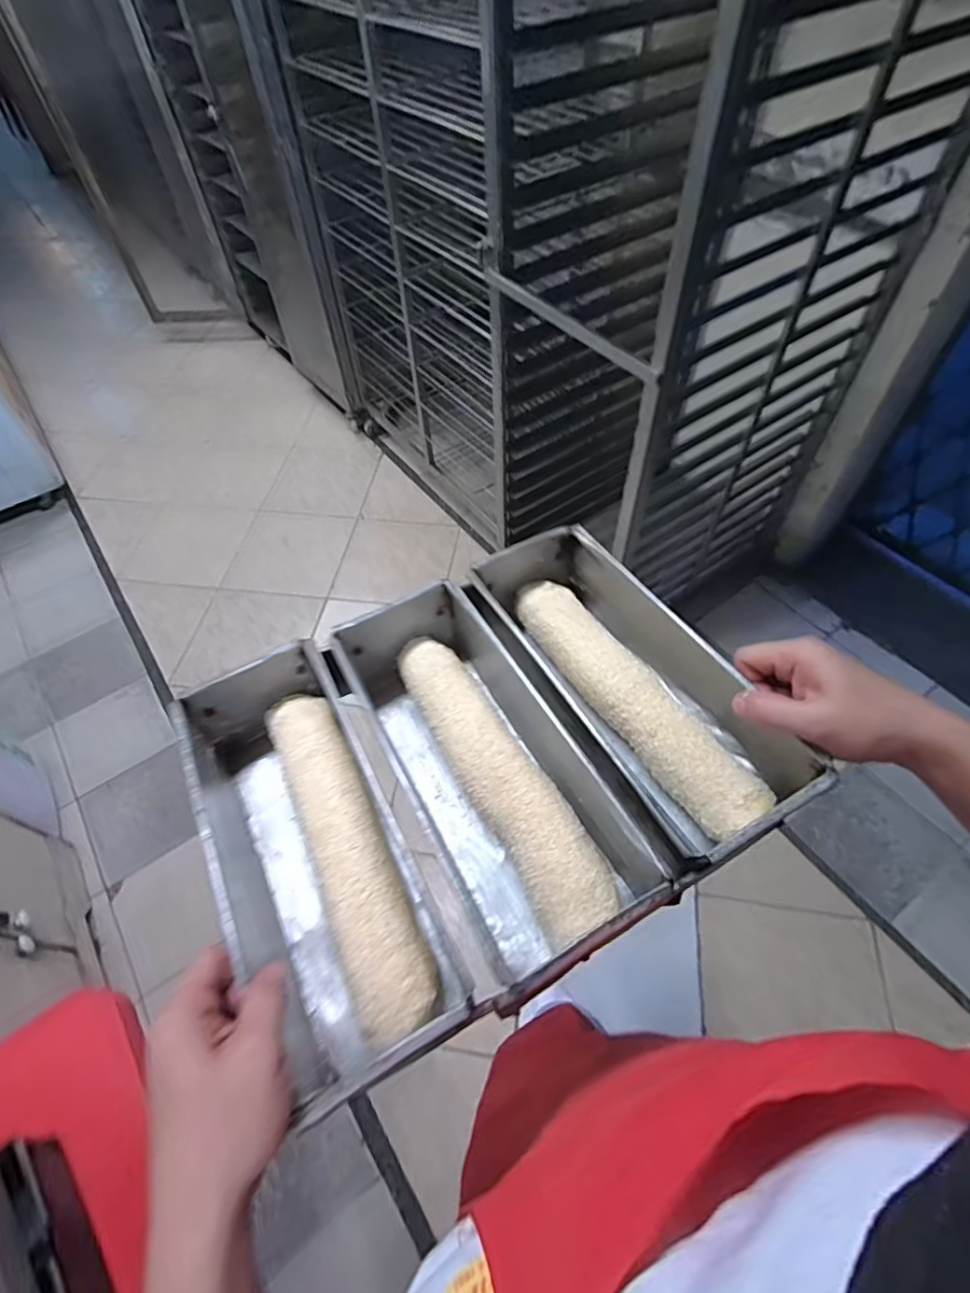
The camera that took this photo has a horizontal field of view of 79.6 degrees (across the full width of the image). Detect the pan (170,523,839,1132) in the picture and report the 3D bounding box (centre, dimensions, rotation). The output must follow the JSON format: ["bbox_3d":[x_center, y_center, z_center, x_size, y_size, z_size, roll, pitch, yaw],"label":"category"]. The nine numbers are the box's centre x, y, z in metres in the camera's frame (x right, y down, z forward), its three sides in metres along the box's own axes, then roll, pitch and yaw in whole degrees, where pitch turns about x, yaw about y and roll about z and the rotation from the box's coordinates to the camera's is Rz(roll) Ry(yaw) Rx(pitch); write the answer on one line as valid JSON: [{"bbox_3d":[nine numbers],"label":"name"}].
[{"bbox_3d":[-0.007,0.088,0.478,0.399,0.124,0.329,-26,58,-15],"label":"pan"}]

